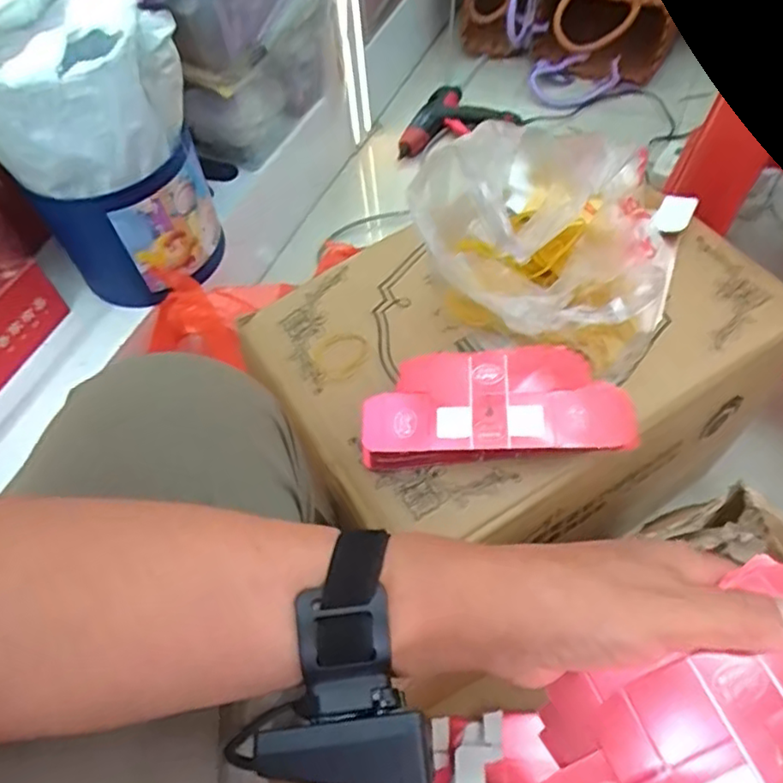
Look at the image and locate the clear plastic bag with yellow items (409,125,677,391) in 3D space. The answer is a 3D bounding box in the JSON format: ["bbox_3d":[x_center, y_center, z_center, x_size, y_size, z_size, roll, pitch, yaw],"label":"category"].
[{"bbox_3d":[0.115,-0.116,0.479,0.187,0.172,0.141,3,57,5],"label":"clear plastic bag with yellow items"}]

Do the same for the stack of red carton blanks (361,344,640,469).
[{"bbox_3d":[0.079,0.009,0.491,0.198,0.030,0.085,-2,57,2],"label":"stack of red carton blanks"}]

